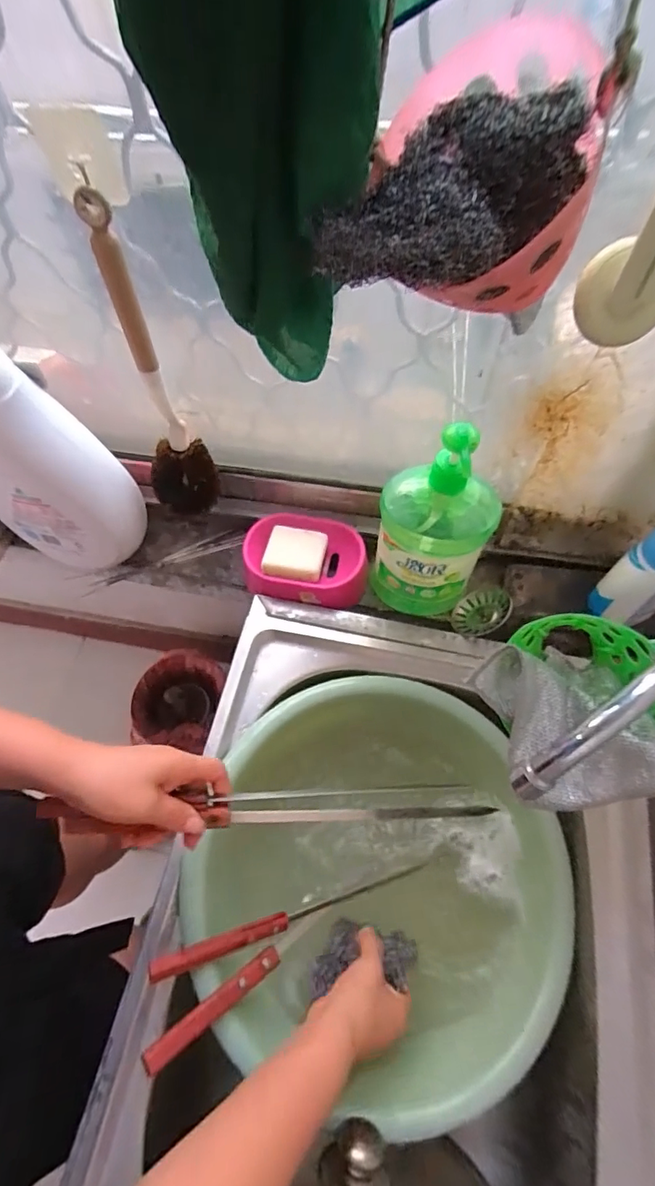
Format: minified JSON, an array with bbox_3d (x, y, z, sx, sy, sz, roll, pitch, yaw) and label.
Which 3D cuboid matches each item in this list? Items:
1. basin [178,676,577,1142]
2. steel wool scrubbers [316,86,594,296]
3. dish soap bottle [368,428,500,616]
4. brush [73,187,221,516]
[{"bbox_3d":[0.056,0.295,0.525,0.371,0.101,0.377,0,64,0],"label":"basin"},{"bbox_3d":[0.061,-0.214,0.247,0.119,0.051,0.123,11,65,5],"label":"steel wool scrubbers"},{"bbox_3d":[0.112,-0.066,0.525,0.120,0.243,0.078,22,66,10],"label":"dish soap bottle"},{"bbox_3d":[-0.181,-0.198,0.503,0.077,0.328,0.068,-26,67,-12],"label":"brush"}]

